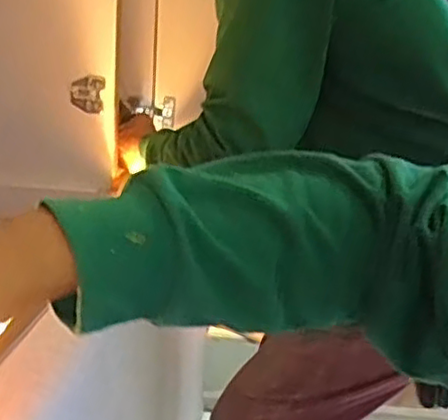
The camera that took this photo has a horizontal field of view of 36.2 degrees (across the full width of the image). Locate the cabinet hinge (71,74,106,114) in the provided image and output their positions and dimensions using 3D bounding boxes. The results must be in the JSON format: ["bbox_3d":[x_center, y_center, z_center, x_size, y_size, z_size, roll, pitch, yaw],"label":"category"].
[{"bbox_3d":[-0.209,-0.178,1.054,0.050,0.056,0.016,4,12,3],"label":"cabinet hinge"}]

